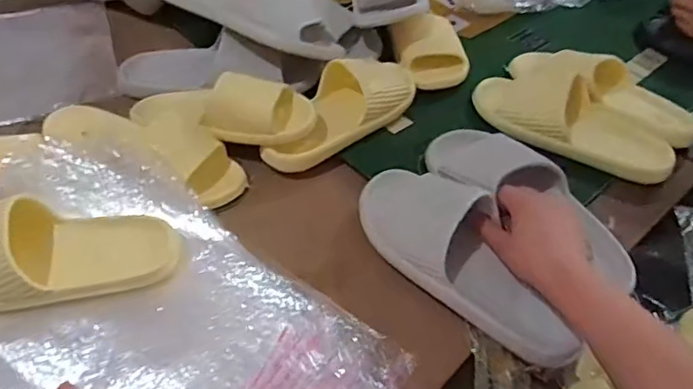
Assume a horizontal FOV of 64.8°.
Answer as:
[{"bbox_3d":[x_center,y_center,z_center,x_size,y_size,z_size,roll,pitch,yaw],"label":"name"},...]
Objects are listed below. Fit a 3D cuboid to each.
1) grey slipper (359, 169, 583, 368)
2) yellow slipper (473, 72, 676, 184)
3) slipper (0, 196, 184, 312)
[{"bbox_3d":[0.123,0.061,0.554,0.099,0.067,0.258,-32,66,-27],"label":"grey slipper"},{"bbox_3d":[0.295,-0.102,0.722,0.265,0.061,0.104,29,53,22],"label":"yellow slipper"},{"bbox_3d":[-0.292,0.052,0.522,0.246,0.062,0.106,-2,48,-4],"label":"slipper"}]

